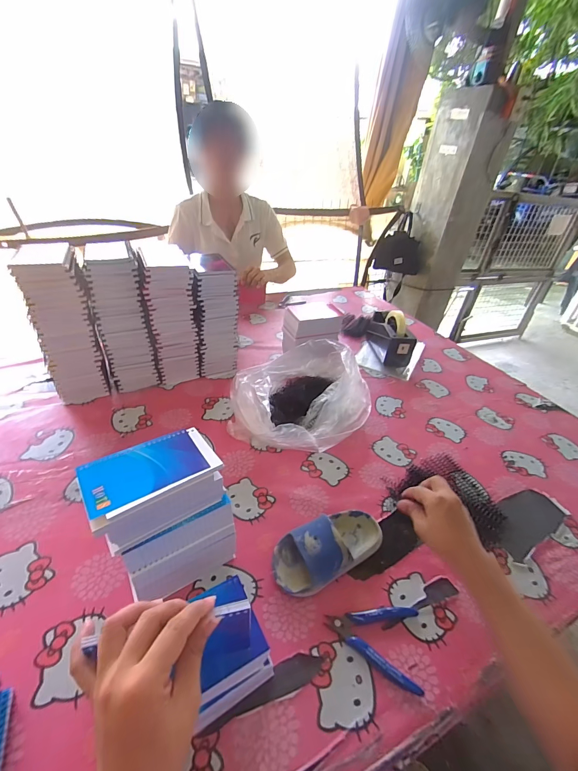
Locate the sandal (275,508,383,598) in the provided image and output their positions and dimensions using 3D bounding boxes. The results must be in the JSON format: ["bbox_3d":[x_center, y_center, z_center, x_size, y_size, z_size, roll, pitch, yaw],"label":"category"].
[{"bbox_3d":[0.061,0.228,0.487,0.172,0.059,0.081,-14,41,-27],"label":"sandal"}]

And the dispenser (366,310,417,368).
[{"bbox_3d":[0.301,-0.150,1.001,0.081,0.126,0.200,1,36,-8],"label":"dispenser"}]

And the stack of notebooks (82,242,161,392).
[{"bbox_3d":[-0.361,-0.150,0.736,0.100,0.292,0.131,-12,39,-24],"label":"stack of notebooks"}]

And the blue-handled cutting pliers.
[{"bbox_3d":[0.105,0.307,0.418,0.110,0.019,0.085,14,36,9],"label":"blue-handled cutting pliers"}]

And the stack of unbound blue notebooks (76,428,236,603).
[{"bbox_3d":[-0.159,0.172,0.435,0.148,0.171,0.116,-18,43,-31],"label":"stack of unbound blue notebooks"}]

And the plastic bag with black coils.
[{"bbox_3d":[0.028,0.012,0.726,0.275,0.134,0.271,16,36,12],"label":"plastic bag with black coils"}]

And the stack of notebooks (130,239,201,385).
[{"bbox_3d":[-0.271,-0.160,0.767,0.095,0.280,0.137,-11,39,-24],"label":"stack of notebooks"}]

